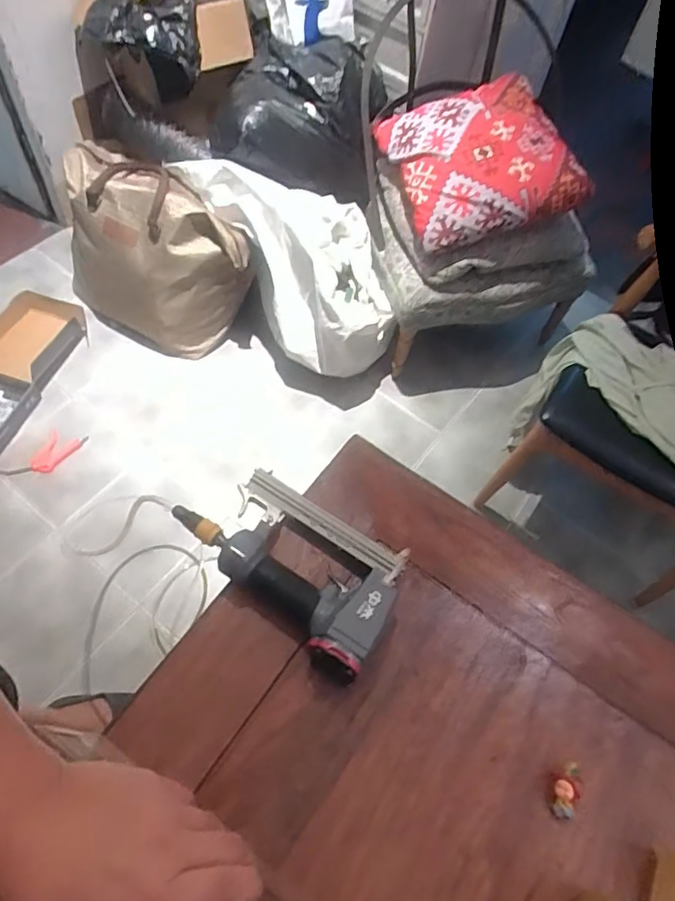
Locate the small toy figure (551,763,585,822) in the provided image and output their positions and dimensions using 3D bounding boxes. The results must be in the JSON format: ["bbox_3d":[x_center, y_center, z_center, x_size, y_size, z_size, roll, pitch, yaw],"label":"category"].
[{"bbox_3d":[0.226,0.338,0.564,0.022,0.038,0.047,17,59,4],"label":"small toy figure"}]

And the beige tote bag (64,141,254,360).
[{"bbox_3d":[-0.530,-0.542,1.673,0.556,0.422,0.312,28,60,10],"label":"beige tote bag"}]

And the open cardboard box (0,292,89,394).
[{"bbox_3d":[-0.871,-0.318,1.630,0.245,0.073,0.298,25,60,8],"label":"open cardboard box"}]

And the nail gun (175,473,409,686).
[{"bbox_3d":[-0.049,0.116,0.641,0.266,0.059,0.148,36,63,15],"label":"nail gun"}]

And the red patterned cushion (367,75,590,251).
[{"bbox_3d":[0.346,-0.728,1.420,0.375,0.192,0.425,-13,62,-14],"label":"red patterned cushion"}]

